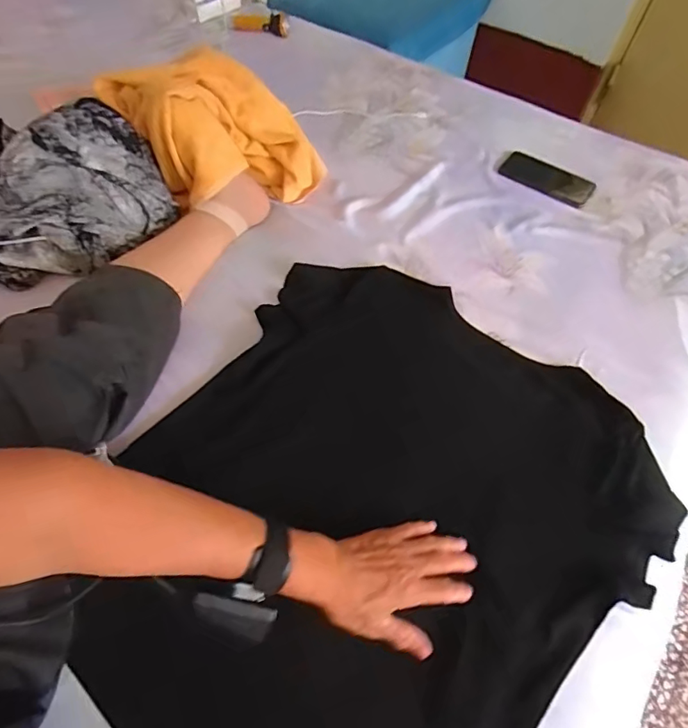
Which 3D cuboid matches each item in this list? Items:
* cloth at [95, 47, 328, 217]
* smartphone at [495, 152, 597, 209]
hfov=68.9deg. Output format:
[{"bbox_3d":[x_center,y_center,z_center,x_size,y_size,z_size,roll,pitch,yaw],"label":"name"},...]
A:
[{"bbox_3d":[-0.188,-0.344,0.746,0.202,0.142,0.249,-38,67,-25],"label":"cloth"},{"bbox_3d":[0.341,-0.314,0.845,0.151,0.008,0.060,31,75,17],"label":"smartphone"}]

